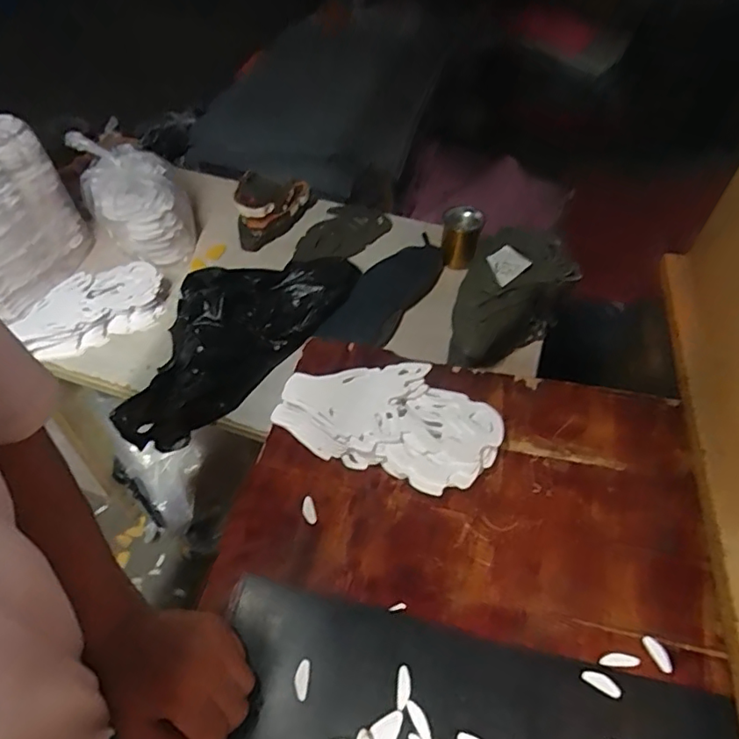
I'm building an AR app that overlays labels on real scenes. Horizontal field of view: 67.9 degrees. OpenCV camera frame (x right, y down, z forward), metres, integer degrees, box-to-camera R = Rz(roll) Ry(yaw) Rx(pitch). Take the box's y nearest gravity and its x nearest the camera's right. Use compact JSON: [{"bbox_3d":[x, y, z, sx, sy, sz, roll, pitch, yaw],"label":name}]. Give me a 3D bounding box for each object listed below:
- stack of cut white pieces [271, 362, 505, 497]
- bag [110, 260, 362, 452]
[{"bbox_3d":[0.021,0.055,0.620,0.247,0.045,0.127,23,54,18],"label":"stack of cut white pieces"},{"bbox_3d":[-0.234,-0.083,0.898,0.256,0.063,0.466,29,59,28],"label":"bag"}]

